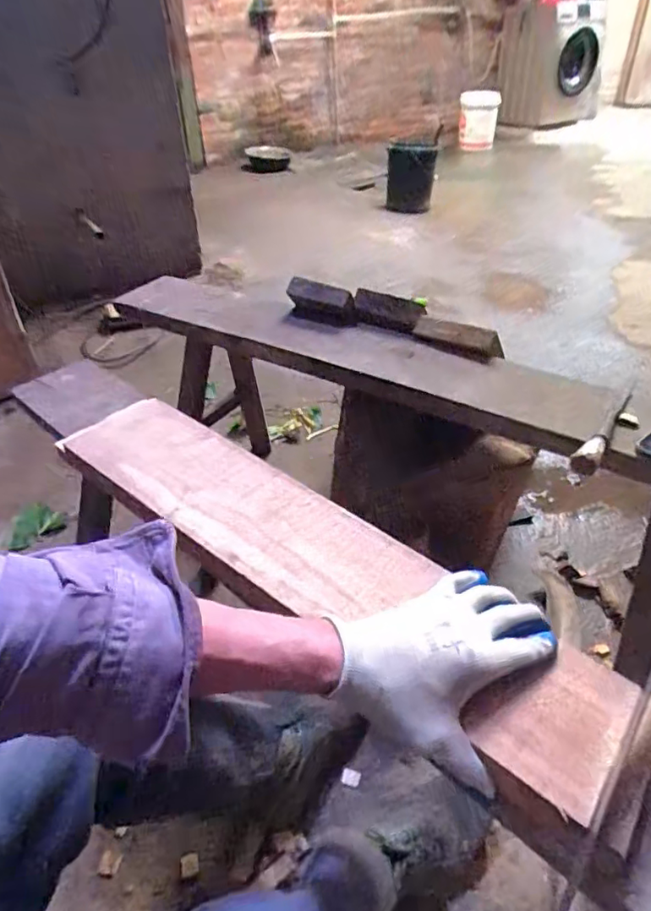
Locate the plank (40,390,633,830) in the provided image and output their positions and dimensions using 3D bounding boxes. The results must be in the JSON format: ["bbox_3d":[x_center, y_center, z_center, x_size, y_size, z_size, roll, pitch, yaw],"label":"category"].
[{"bbox_3d":[-0.047,0.081,0.552,0.642,0.022,0.132,27,48,33],"label":"plank"}]

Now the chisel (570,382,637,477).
[{"bbox_3d":[0.368,-0.044,0.723,0.029,0.030,0.217,24,46,29],"label":"chisel"}]

